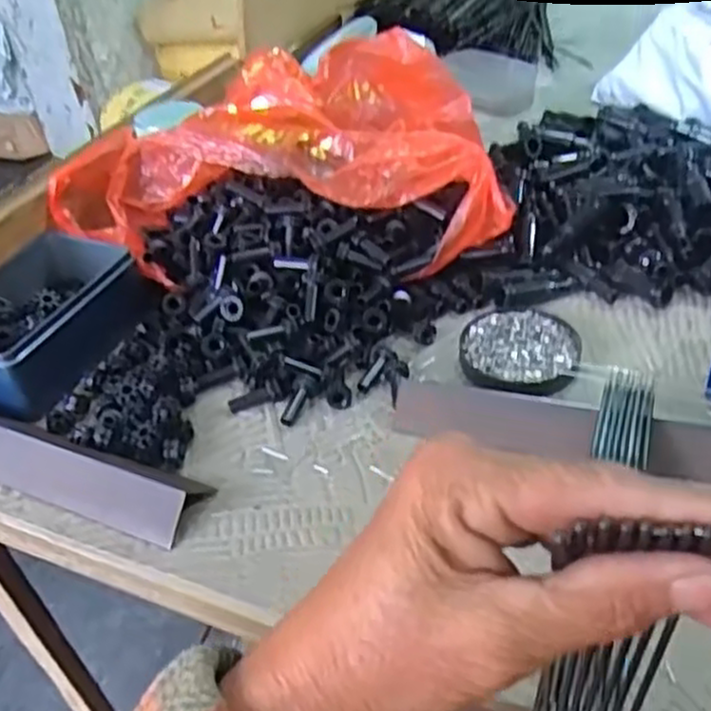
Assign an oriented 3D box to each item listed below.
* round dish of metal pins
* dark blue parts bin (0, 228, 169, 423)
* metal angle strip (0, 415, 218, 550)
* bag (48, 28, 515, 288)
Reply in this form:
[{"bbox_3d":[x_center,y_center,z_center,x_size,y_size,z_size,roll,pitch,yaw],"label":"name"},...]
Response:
[{"bbox_3d":[0.120,-0.005,0.550,0.081,0.010,0.082,-4,40,4],"label":"round dish of metal pins"},{"bbox_3d":[-0.241,-0.034,0.598,0.106,0.046,0.170,10,43,20],"label":"dark blue parts bin"},{"bbox_3d":[-0.208,0.062,0.501,0.243,0.021,0.047,13,44,23],"label":"metal angle strip"},{"bbox_3d":[-0.067,-0.156,0.622,0.367,0.120,0.179,-9,40,-2],"label":"bag"}]

